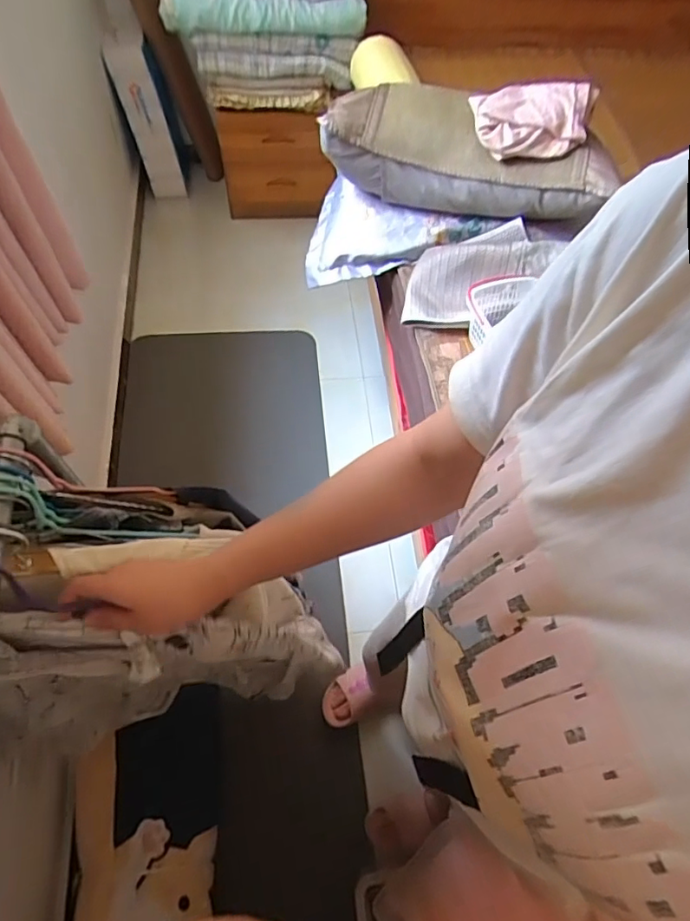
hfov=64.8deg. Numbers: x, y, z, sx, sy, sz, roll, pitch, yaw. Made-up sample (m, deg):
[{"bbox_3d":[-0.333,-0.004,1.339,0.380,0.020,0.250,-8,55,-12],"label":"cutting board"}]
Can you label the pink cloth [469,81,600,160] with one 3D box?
[{"bbox_3d":[0.404,-0.732,1.159,0.257,0.070,0.175,1,61,-4],"label":"pink cloth"}]

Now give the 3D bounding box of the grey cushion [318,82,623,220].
[{"bbox_3d":[0.276,-0.687,1.235,0.618,0.162,0.284,15,61,4],"label":"grey cushion"}]

